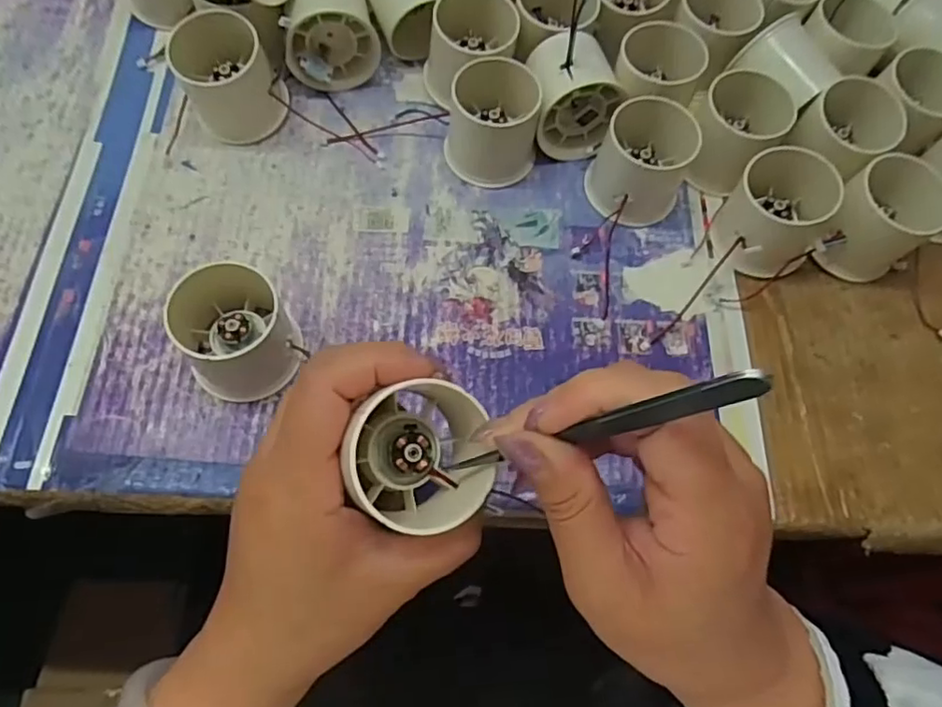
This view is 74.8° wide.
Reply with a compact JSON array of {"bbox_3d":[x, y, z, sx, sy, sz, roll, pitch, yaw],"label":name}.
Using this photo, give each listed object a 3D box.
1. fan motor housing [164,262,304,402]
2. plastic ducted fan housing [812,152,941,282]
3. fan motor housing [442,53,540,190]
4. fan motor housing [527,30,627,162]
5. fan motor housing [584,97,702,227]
[{"bbox_3d":[-0.116,-0.006,0.305,0.057,0.047,0.053,-26,71,-13],"label":"fan motor housing"},{"bbox_3d":[0.230,-0.075,0.349,0.054,0.051,0.047,-37,74,-16],"label":"plastic ducted fan housing"},{"bbox_3d":[0.013,-0.141,0.371,0.055,0.043,0.063,6,67,-1],"label":"fan motor housing"},{"bbox_3d":[0.060,-0.157,0.371,0.052,0.057,0.060,-9,68,-7],"label":"fan motor housing"},{"bbox_3d":[0.102,-0.115,0.362,0.056,0.048,0.069,24,68,7],"label":"fan motor housing"}]

